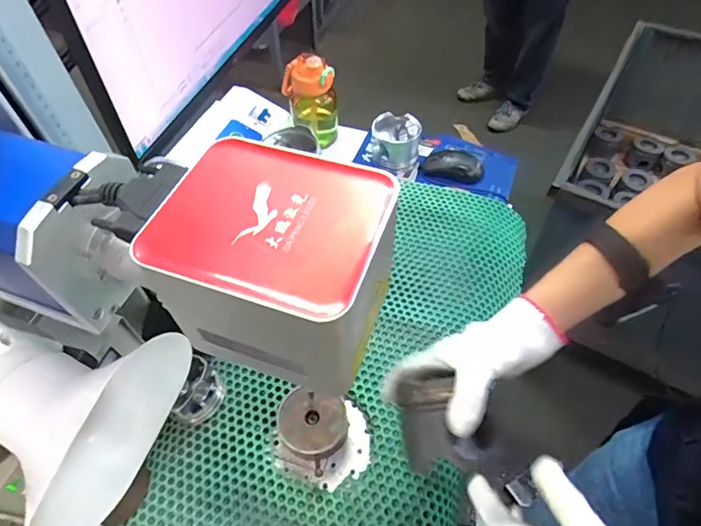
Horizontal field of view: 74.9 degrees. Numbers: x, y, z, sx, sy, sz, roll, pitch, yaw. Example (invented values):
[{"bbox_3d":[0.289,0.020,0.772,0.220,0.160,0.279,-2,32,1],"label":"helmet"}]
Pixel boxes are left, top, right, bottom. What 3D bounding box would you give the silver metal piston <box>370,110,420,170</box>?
[{"bbox_3d":[0.085,-0.233,0.852,0.084,0.074,0.080,-1,53,1],"label":"silver metal piston"}]

